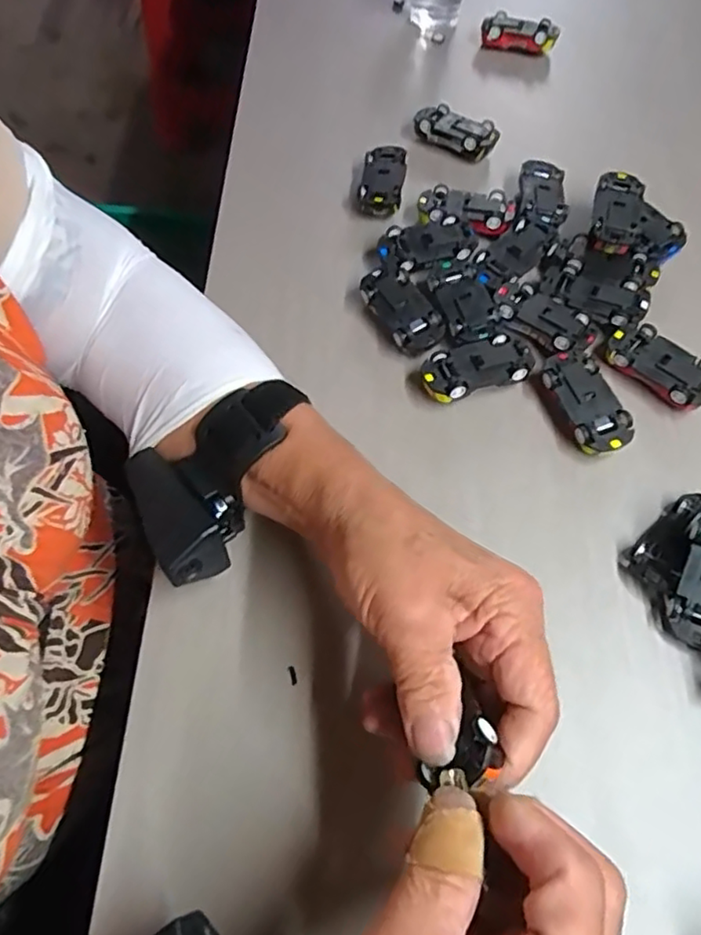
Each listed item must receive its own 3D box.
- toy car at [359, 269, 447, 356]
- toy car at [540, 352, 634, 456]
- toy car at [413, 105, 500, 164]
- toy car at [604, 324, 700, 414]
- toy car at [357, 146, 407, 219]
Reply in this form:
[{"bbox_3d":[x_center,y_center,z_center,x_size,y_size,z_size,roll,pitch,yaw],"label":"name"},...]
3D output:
[{"bbox_3d":[0.032,-0.095,0.385,0.030,0.020,0.061,-28,65,-12],"label":"toy car"},{"bbox_3d":[0.133,-0.035,0.355,0.030,0.021,0.064,-17,63,-7],"label":"toy car"},{"bbox_3d":[0.079,-0.251,0.468,0.064,0.025,0.025,27,66,15],"label":"toy car"},{"bbox_3d":[0.184,-0.058,0.370,0.064,0.022,0.032,41,71,20],"label":"toy car"},{"bbox_3d":[0.023,-0.202,0.443,0.030,0.020,0.059,7,63,6],"label":"toy car"}]

